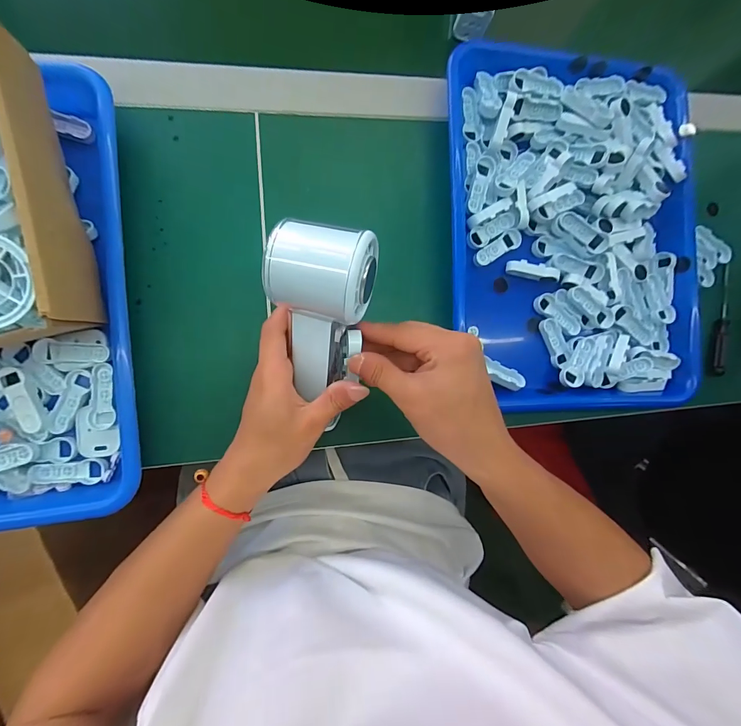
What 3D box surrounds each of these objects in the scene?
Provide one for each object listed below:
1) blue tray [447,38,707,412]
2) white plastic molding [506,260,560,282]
[{"bbox_3d":[0.187,-0.121,0.353,0.238,0.052,0.325,-1,87,-9],"label":"blue tray"},{"bbox_3d":[0.152,-0.086,0.345,0.050,0.011,0.012,13,85,-8],"label":"white plastic molding"}]

